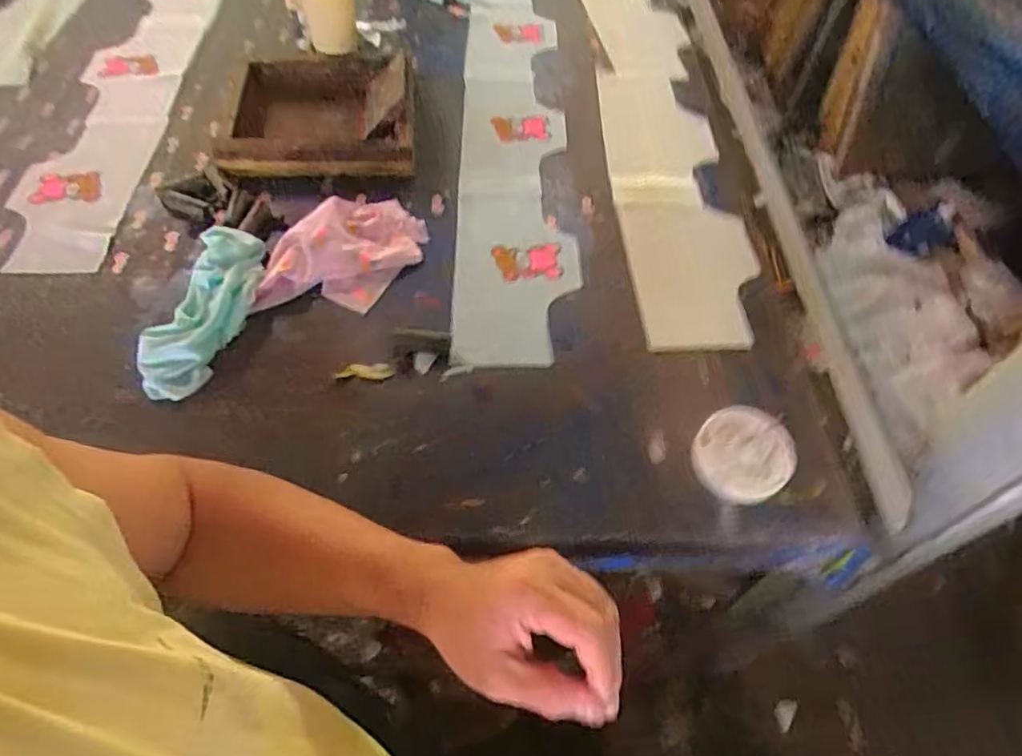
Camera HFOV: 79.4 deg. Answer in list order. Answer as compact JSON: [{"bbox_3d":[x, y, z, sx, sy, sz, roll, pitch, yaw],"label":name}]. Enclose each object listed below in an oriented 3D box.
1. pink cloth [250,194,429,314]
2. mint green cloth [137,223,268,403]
[{"bbox_3d":[-0.197,-0.150,0.739,0.127,0.043,0.216,29,59,16],"label":"pink cloth"},{"bbox_3d":[-0.338,-0.077,0.695,0.083,0.036,0.219,8,56,3],"label":"mint green cloth"}]

